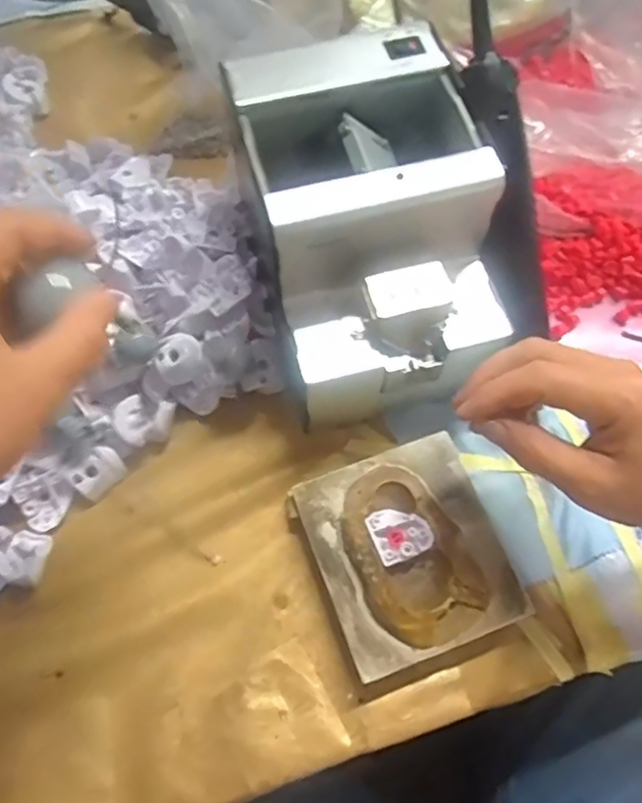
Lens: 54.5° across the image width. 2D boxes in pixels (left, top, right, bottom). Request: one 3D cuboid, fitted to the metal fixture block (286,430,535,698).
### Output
[{"bbox_3d":[0.050,0.088,0.363,0.104,0.029,0.115,-21,67,-9],"label":"metal fixture block"}]

